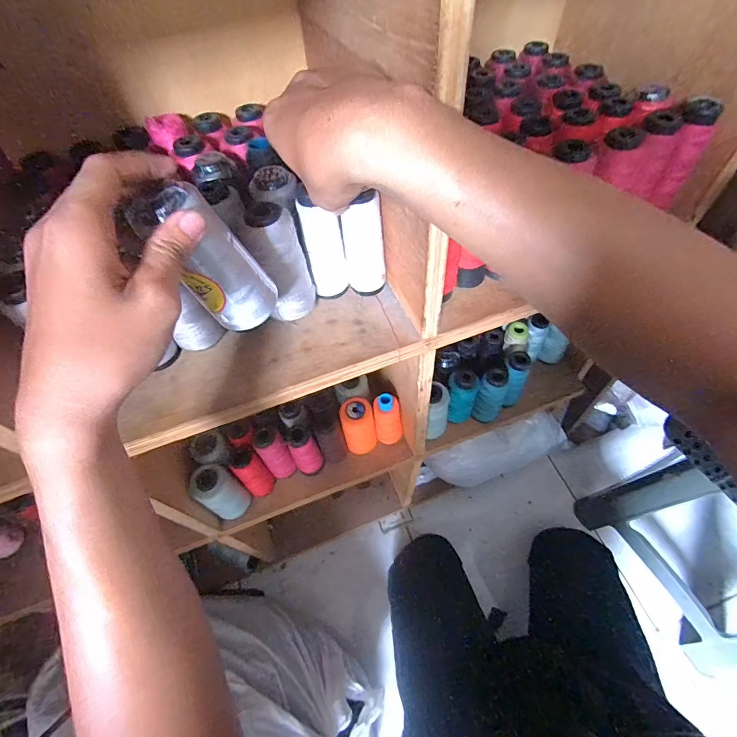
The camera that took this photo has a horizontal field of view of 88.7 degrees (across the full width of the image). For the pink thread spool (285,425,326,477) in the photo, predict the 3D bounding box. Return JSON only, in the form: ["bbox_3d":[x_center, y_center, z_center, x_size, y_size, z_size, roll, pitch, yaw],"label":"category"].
[{"bbox_3d":[-0.100,0.127,0.593,0.041,0.110,0.044,-2,56,3],"label":"pink thread spool"}]

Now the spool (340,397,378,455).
[{"bbox_3d":[-0.016,0.091,0.603,0.051,0.117,0.046,-16,56,-5],"label":"spool"}]

